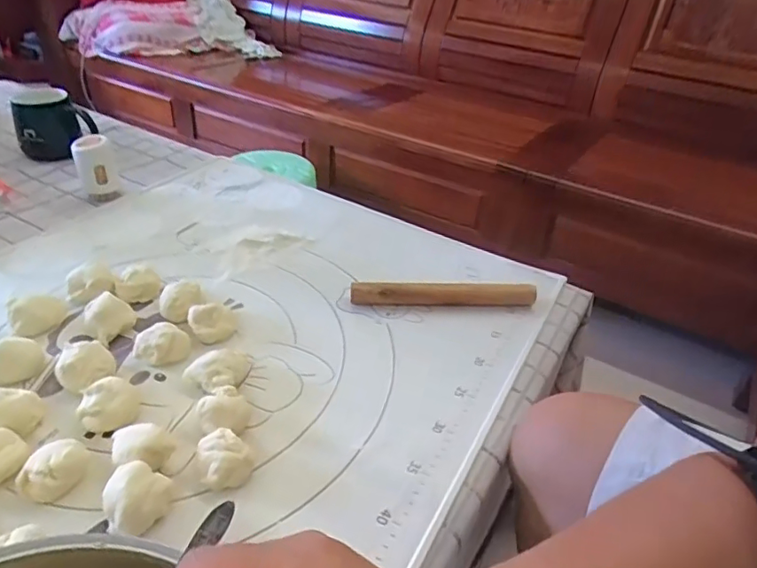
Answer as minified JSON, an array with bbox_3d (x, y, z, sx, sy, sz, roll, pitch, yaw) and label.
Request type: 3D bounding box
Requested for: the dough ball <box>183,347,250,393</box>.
[{"bbox_3d":[-0.146,0.082,0.511,0.060,0.026,0.042,-14,39,-24],"label":"dough ball"}]

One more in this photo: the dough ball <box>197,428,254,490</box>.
[{"bbox_3d":[-0.120,0.137,0.432,0.037,0.025,0.040,3,36,-2],"label":"dough ball"}]

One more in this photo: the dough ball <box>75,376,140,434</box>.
[{"bbox_3d":[-0.229,0.101,0.469,0.041,0.034,0.045,3,36,-2],"label":"dough ball"}]

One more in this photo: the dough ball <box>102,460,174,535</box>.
[{"bbox_3d":[-0.173,0.153,0.398,0.043,0.032,0.047,3,36,-2],"label":"dough ball"}]

